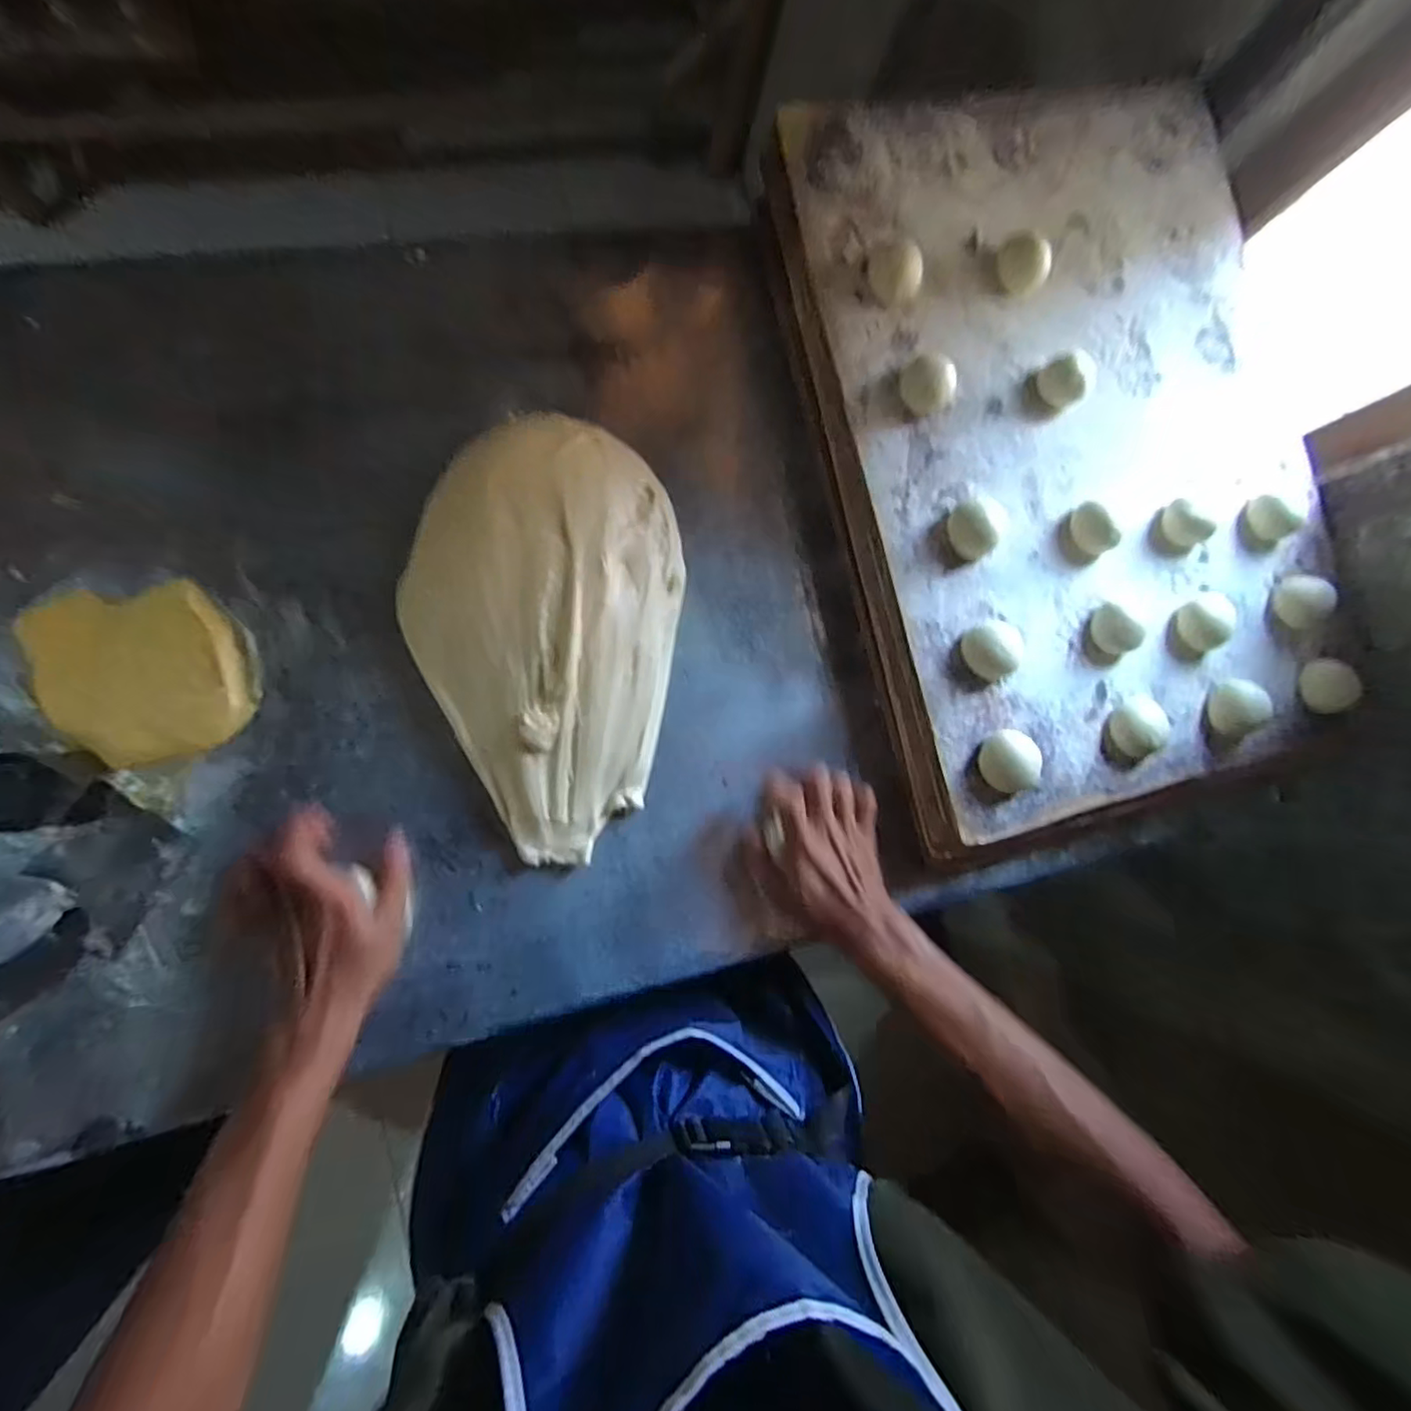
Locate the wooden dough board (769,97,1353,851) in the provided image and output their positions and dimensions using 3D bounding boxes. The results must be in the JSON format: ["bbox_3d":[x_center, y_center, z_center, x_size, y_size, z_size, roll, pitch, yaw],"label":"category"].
[{"bbox_3d":[0.325,-0.223,0.534,0.445,0.053,0.638,-13,88,-11],"label":"wooden dough board"}]

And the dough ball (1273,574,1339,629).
[{"bbox_3d":[0.510,-0.090,0.529,0.033,0.025,0.045,-11,87,-11],"label":"dough ball"}]

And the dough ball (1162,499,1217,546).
[{"bbox_3d":[0.397,-0.147,0.519,0.041,0.021,0.027,39,80,-5],"label":"dough ball"}]

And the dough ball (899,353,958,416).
[{"bbox_3d":[0.172,-0.249,0.485,0.042,0.020,0.041,1,85,-10],"label":"dough ball"}]

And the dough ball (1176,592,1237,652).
[{"bbox_3d":[0.411,-0.068,0.515,0.037,0.023,0.044,-14,88,-11],"label":"dough ball"}]

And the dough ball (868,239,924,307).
[{"bbox_3d":[0.153,-0.348,0.498,0.043,0.019,0.045,1,85,-10],"label":"dough ball"}]

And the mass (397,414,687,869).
[{"bbox_3d":[-0.121,-0.057,0.473,0.206,0.045,0.318,11,83,-9],"label":"mass"}]

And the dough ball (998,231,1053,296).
[{"bbox_3d":[0.264,-0.367,0.520,0.044,0.019,0.037,40,80,-5],"label":"dough ball"}]

